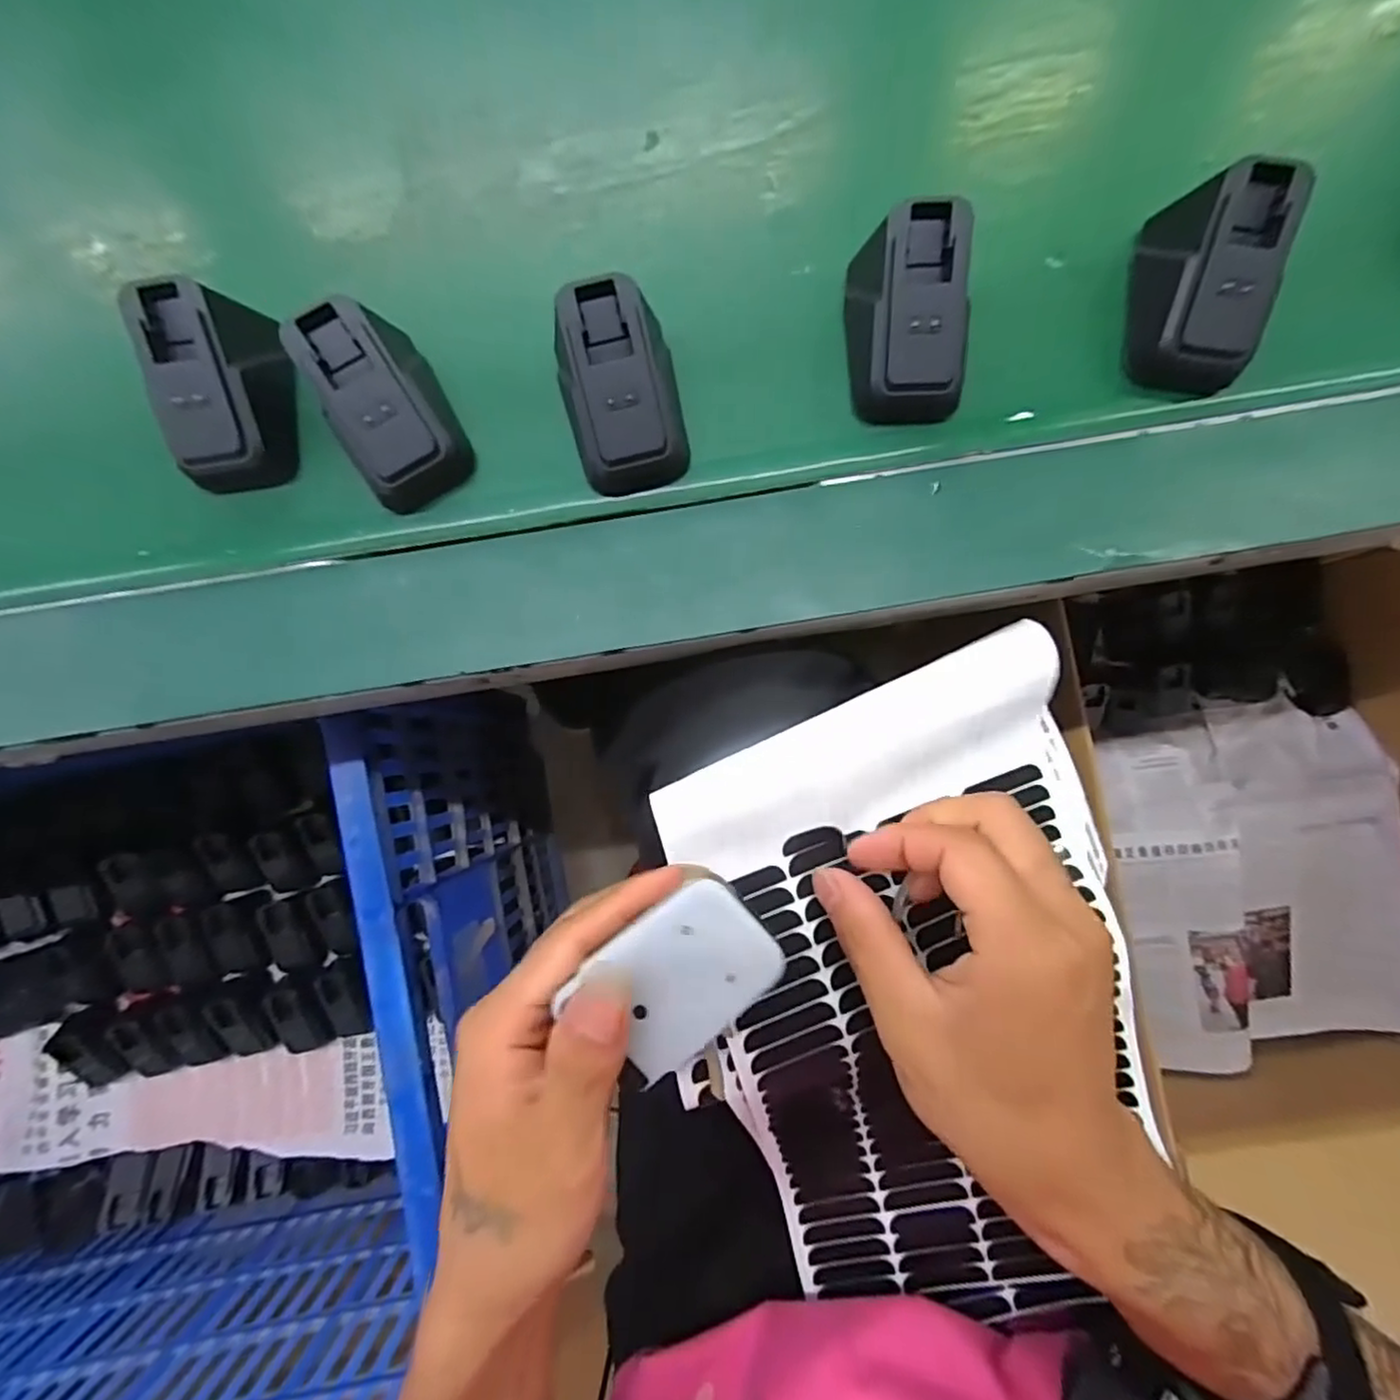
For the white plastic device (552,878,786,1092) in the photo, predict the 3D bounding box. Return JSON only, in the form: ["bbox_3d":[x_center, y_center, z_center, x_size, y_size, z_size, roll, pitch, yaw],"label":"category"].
[{"bbox_3d":[-0.006,0.088,0.209,0.060,0.009,0.044,-39,85,-1],"label":"white plastic device"}]

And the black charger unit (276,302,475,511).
[{"bbox_3d":[-0.120,-0.110,0.245,0.046,0.039,0.064,-23,85,0],"label":"black charger unit"}]

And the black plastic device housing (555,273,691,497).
[{"bbox_3d":[-0.029,-0.115,0.246,0.041,0.042,0.063,-11,85,1],"label":"black plastic device housing"}]

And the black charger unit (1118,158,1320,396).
[{"bbox_3d":[0.190,-0.153,0.244,0.038,0.039,0.071,7,86,2],"label":"black charger unit"}]

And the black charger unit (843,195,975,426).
[{"bbox_3d":[0.078,-0.142,0.246,0.043,0.039,0.066,-4,85,2],"label":"black charger unit"}]

